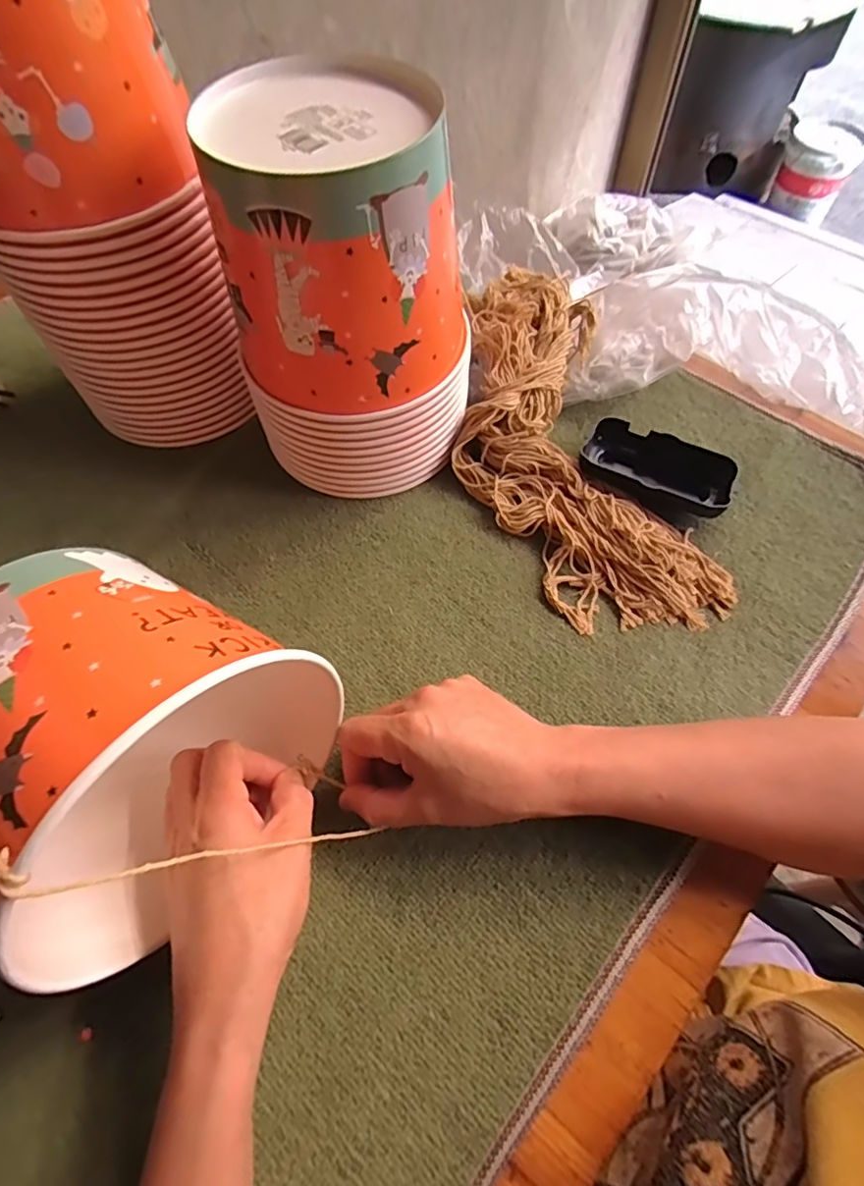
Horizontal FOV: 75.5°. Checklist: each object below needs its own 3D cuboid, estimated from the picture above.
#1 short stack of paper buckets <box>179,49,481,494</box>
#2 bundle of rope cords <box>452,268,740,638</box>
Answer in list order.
[{"bbox_3d":[-0.048,-0.188,0.374,0.145,0.209,0.145,3,62,3],"label":"short stack of paper buckets"},{"bbox_3d":[0.091,-0.127,0.431,0.149,0.054,0.340,-15,63,-7],"label":"bundle of rope cords"}]

